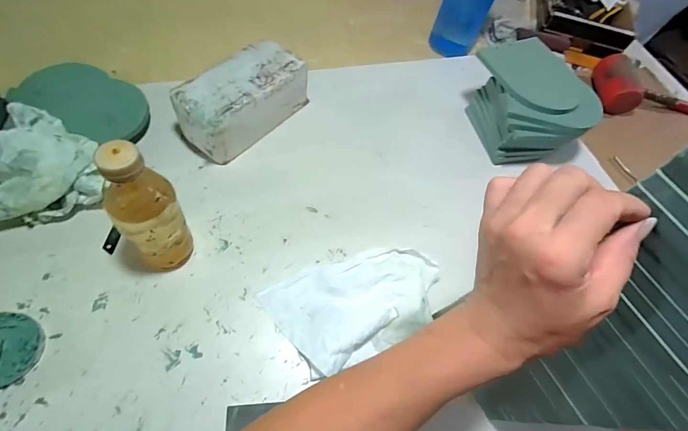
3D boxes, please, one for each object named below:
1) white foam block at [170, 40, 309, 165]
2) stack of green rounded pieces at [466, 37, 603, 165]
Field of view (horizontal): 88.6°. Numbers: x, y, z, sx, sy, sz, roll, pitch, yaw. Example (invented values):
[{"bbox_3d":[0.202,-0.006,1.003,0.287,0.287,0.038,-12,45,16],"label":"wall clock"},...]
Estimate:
[{"bbox_3d":[-0.171,-0.197,0.610,0.107,0.103,0.225,36,63,12],"label":"white foam block"},{"bbox_3d":[0.347,-0.212,0.678,0.182,0.126,0.203,0,61,-8],"label":"stack of green rounded pieces"}]

